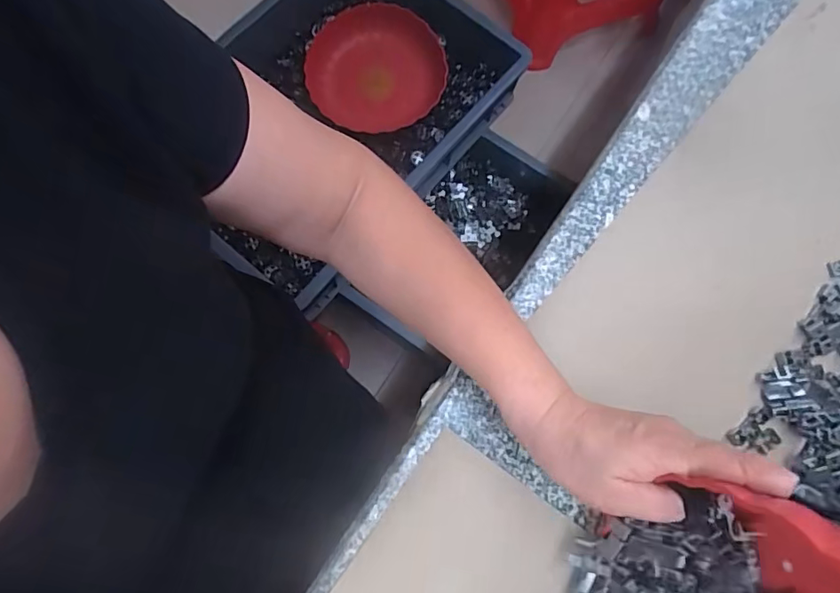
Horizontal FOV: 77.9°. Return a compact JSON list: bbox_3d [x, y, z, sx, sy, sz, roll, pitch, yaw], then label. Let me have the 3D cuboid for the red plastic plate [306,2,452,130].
[{"bbox_3d":[-0.089,-0.447,1.015,0.277,0.034,0.239,-6,93,19],"label":"red plastic plate"}]

